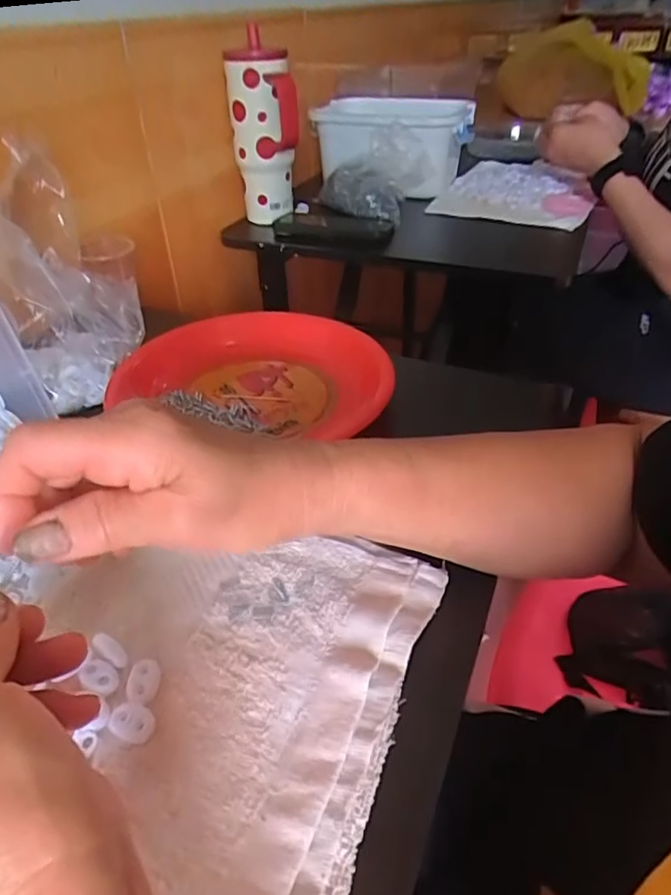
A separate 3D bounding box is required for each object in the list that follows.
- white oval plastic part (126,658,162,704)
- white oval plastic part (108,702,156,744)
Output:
[{"bbox_3d":[-0.093,0.113,0.279,0.015,0.005,0.023,-4,38,-3],"label":"white oval plastic part"},{"bbox_3d":[-0.094,0.126,0.265,0.024,0.004,0.015,13,40,18],"label":"white oval plastic part"}]

